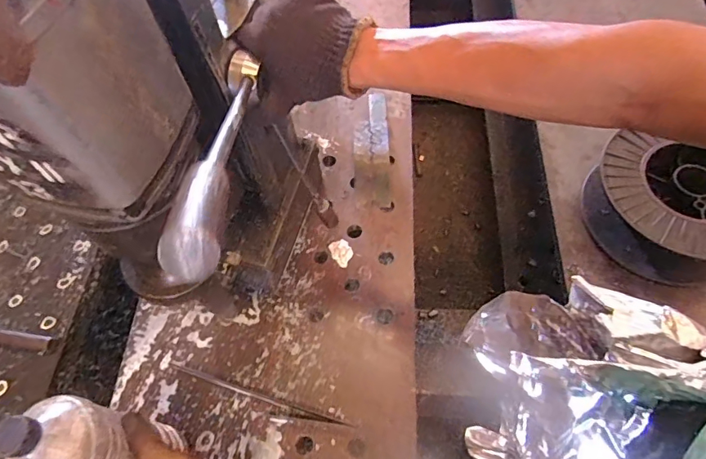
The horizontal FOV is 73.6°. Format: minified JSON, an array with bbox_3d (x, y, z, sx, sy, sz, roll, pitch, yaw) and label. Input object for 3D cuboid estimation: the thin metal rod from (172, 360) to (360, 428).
[{"bbox_3d":[-0.140,0.238,0.679,0.278,0.006,0.010,14,63,12],"label":"thin metal rod"}]

